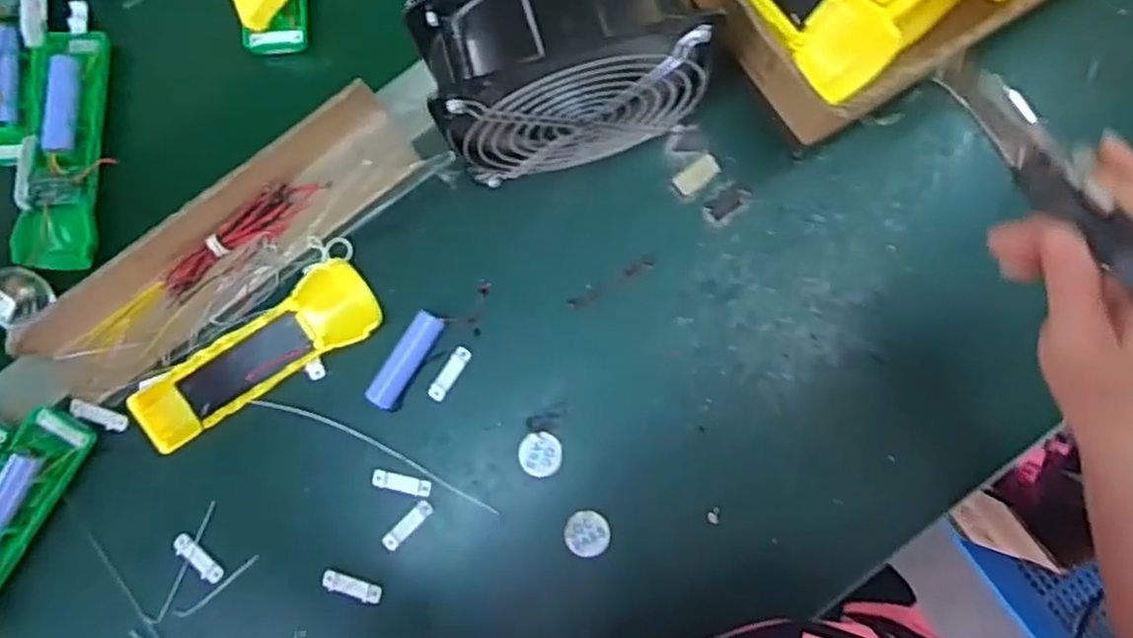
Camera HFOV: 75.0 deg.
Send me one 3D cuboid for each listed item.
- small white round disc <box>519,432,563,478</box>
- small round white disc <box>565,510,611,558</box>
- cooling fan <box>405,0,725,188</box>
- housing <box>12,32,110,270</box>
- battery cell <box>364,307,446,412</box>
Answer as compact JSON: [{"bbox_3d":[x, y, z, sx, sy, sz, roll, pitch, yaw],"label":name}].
[{"bbox_3d":[-0.017,0.087,0.474,0.027,0.004,0.027,4,85,4],"label":"small white round disc"},{"bbox_3d":[0.013,0.135,0.464,0.028,0.004,0.027,5,85,4],"label":"small round white disc"},{"bbox_3d":[0.002,-0.137,0.415,0.145,0.152,0.063,-14,84,2],"label":"cooling fan"},{"bbox_3d":[-0.341,-0.117,0.501,0.048,0.026,0.163,-3,84,3],"label":"housing"},{"bbox_3d":[-0.103,0.026,0.474,0.020,0.013,0.067,30,87,6],"label":"battery cell"}]

